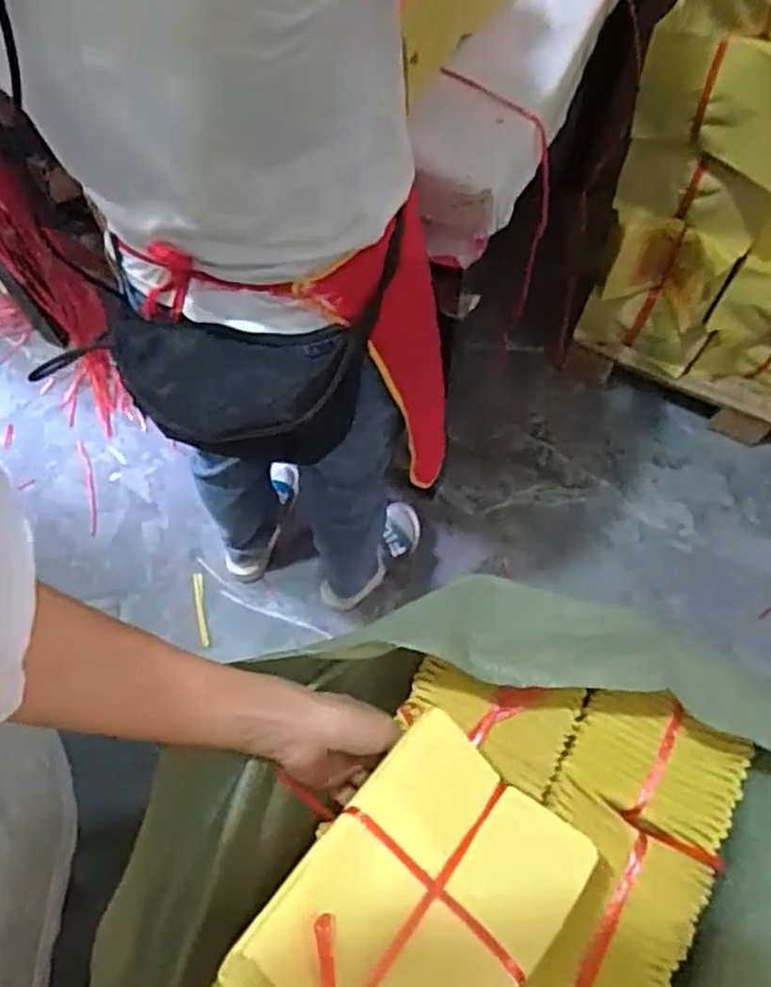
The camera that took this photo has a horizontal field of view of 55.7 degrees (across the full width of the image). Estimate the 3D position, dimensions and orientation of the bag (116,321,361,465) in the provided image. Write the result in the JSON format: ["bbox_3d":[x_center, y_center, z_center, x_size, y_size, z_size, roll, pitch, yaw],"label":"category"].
[{"bbox_3d":[-0.143,-0.089,0.699,0.230,0.114,0.108,7,70,5],"label":"bag"}]

